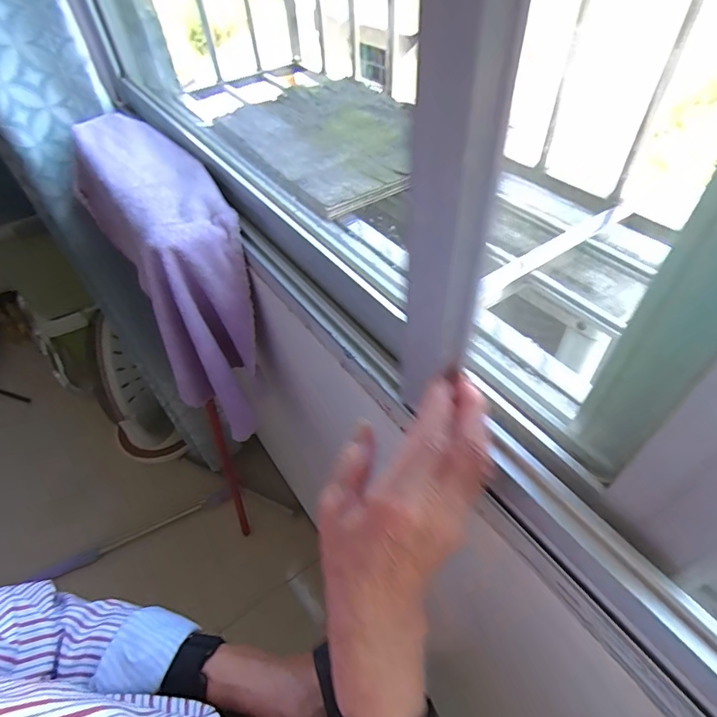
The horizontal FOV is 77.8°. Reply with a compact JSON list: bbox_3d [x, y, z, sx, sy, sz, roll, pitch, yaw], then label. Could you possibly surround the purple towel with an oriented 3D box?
[{"bbox_3d":[-0.259,-0.128,0.636,0.139,0.277,0.395,-28,53,-18],"label":"purple towel"}]

